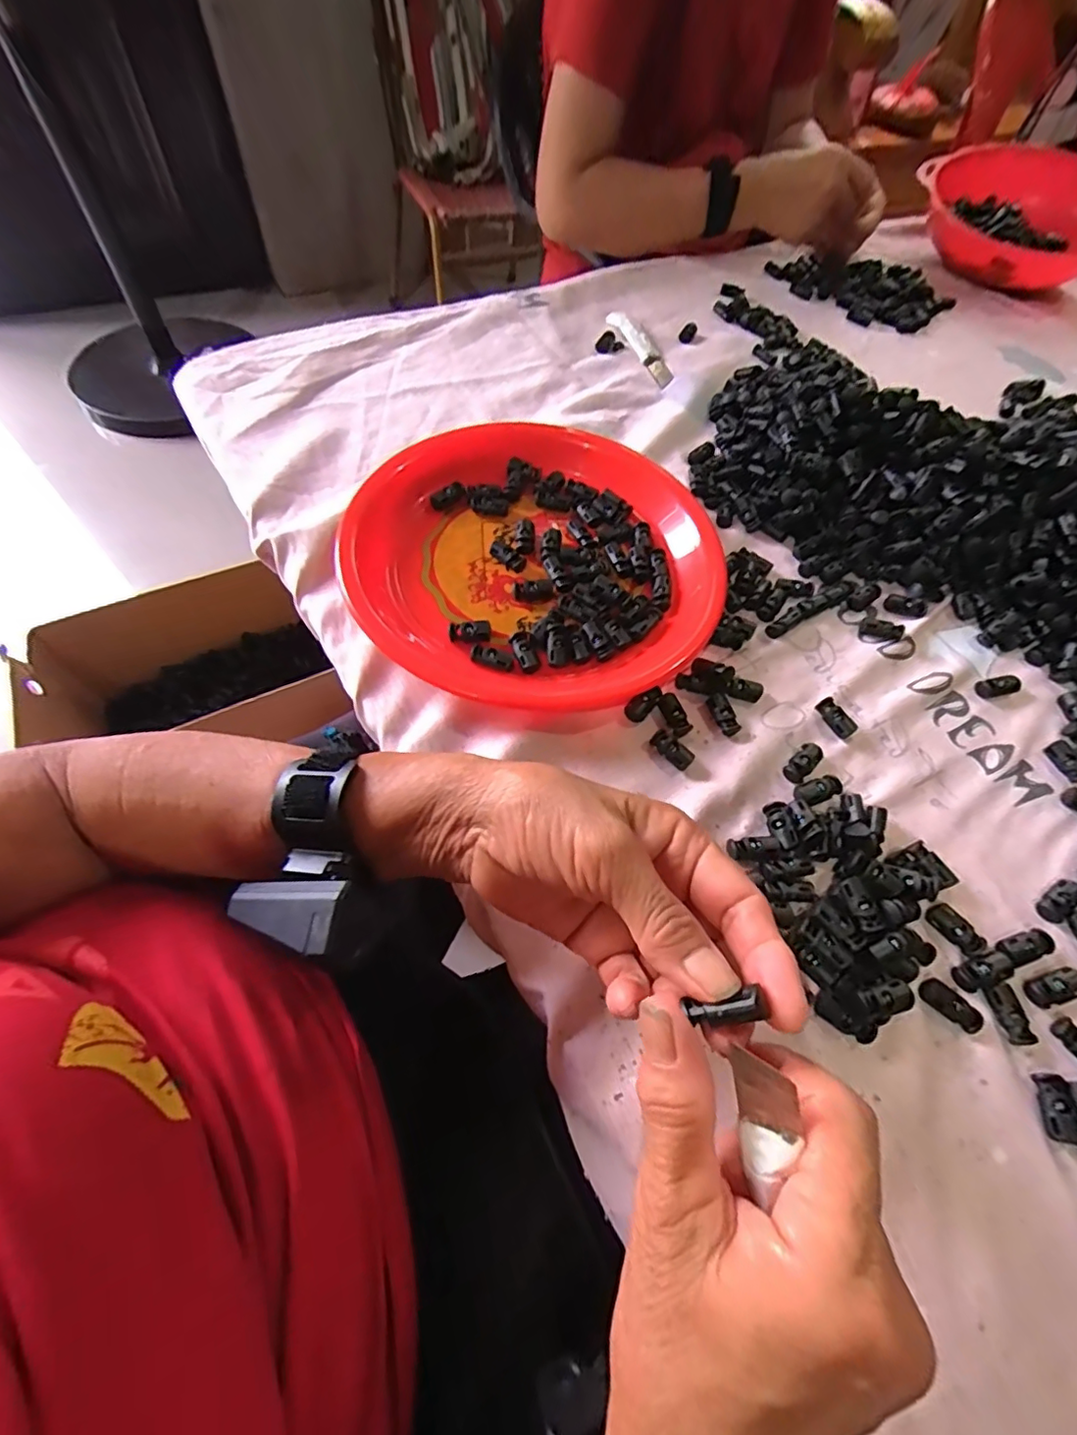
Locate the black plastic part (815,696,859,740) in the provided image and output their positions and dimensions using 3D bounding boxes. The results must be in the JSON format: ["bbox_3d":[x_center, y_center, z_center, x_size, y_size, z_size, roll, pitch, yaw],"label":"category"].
[{"bbox_3d":[0.191,0.001,0.362,0.014,0.010,0.027,-30,68,-18],"label":"black plastic part"}]

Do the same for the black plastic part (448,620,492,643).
[{"bbox_3d":[-0.045,-0.055,0.364,0.027,0.010,0.012,-1,62,-5],"label":"black plastic part"}]

